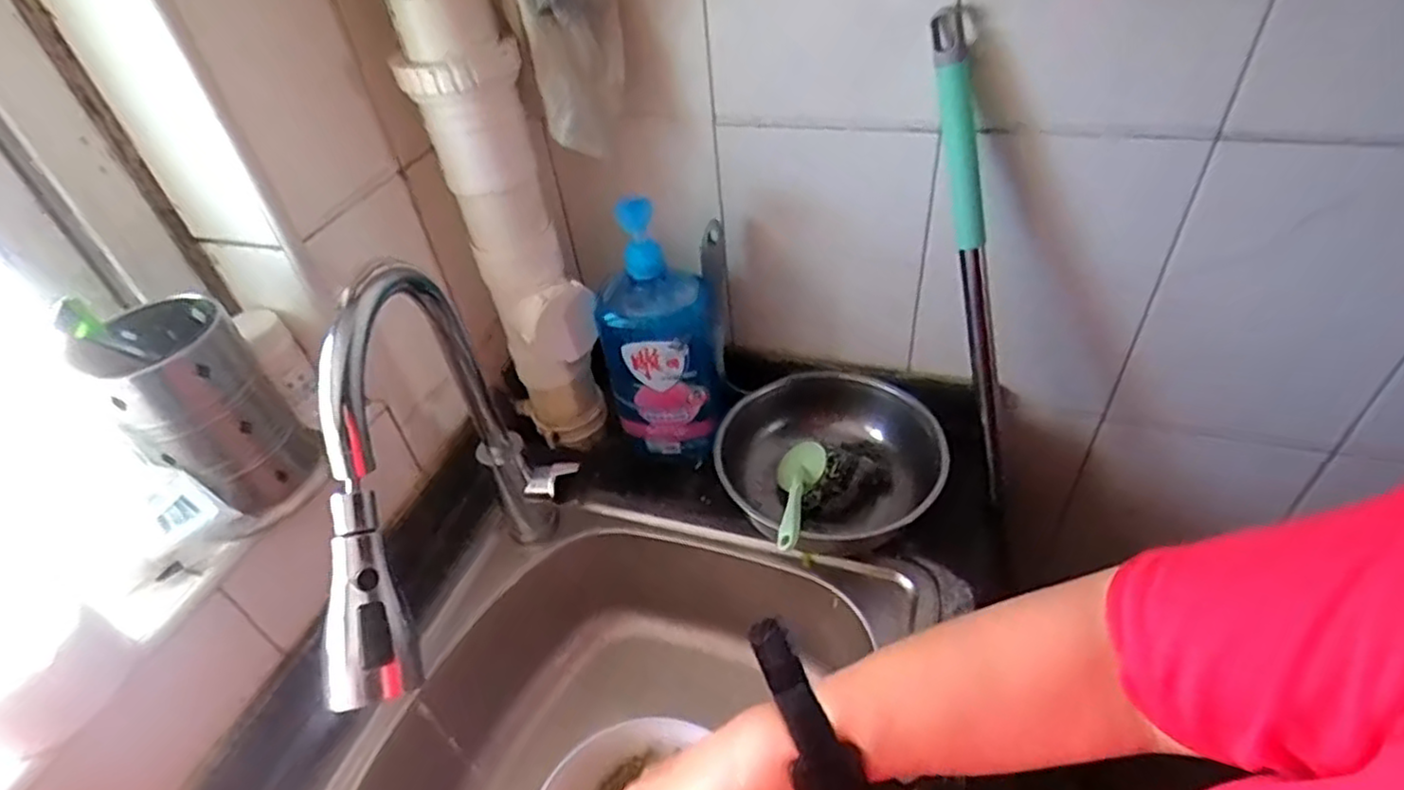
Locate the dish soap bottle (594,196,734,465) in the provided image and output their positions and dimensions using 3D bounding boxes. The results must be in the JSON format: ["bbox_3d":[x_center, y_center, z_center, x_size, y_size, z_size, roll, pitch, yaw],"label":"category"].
[{"bbox_3d":[-0.039,-0.052,0.700,0.117,0.271,0.077,-7,42,0],"label":"dish soap bottle"}]

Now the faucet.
[{"bbox_3d":[-0.169,0.093,0.519,0.081,0.341,0.310,-7,42,0],"label":"faucet"}]

